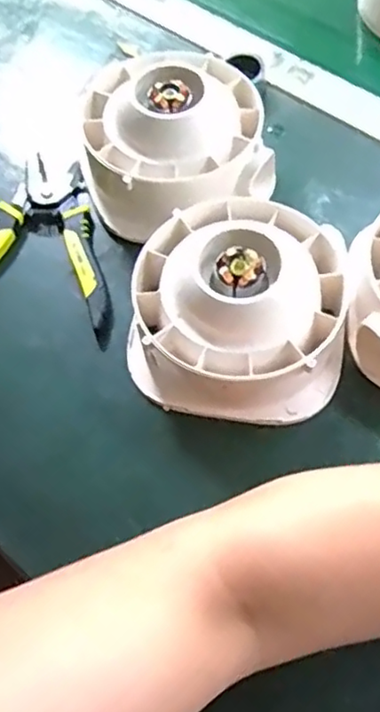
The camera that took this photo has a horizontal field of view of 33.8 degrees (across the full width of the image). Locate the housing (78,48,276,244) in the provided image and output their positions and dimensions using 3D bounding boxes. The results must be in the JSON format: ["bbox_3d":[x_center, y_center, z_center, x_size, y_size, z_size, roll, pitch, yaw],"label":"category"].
[{"bbox_3d":[-0.011,-0.156,0.456,0.128,0.073,0.140,-10,65,-1],"label":"housing"}]

